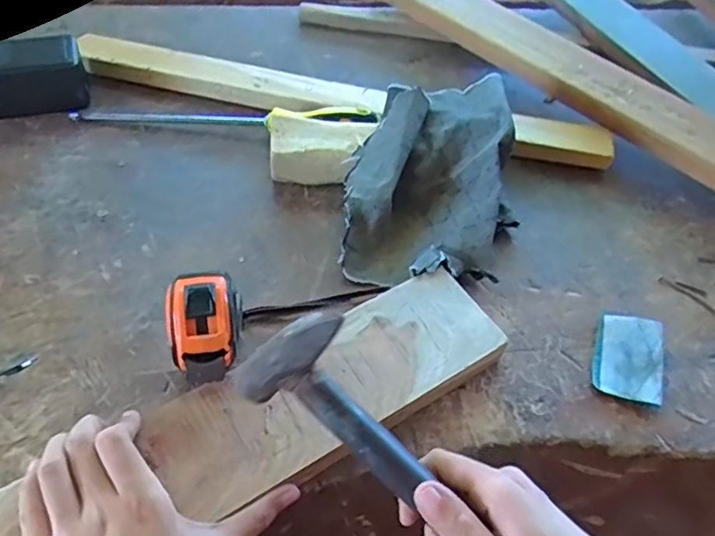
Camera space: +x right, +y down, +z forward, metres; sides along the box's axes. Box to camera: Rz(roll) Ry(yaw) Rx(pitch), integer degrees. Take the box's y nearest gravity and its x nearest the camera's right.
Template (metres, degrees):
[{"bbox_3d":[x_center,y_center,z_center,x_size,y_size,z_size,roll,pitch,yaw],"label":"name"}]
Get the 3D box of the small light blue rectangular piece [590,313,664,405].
[{"bbox_3d":[0.200,0.066,0.441,0.044,0.015,0.069,17,52,8],"label":"small light blue rectangular piece"}]

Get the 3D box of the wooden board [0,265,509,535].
[{"bbox_3d":[-0.079,0.105,0.361,0.390,0.016,0.080,-25,58,-23],"label":"wooden board"}]

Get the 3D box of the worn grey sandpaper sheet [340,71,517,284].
[{"bbox_3d":[0.066,-0.085,0.510,0.143,0.066,0.206,7,51,0],"label":"worn grey sandpaper sheet"}]

